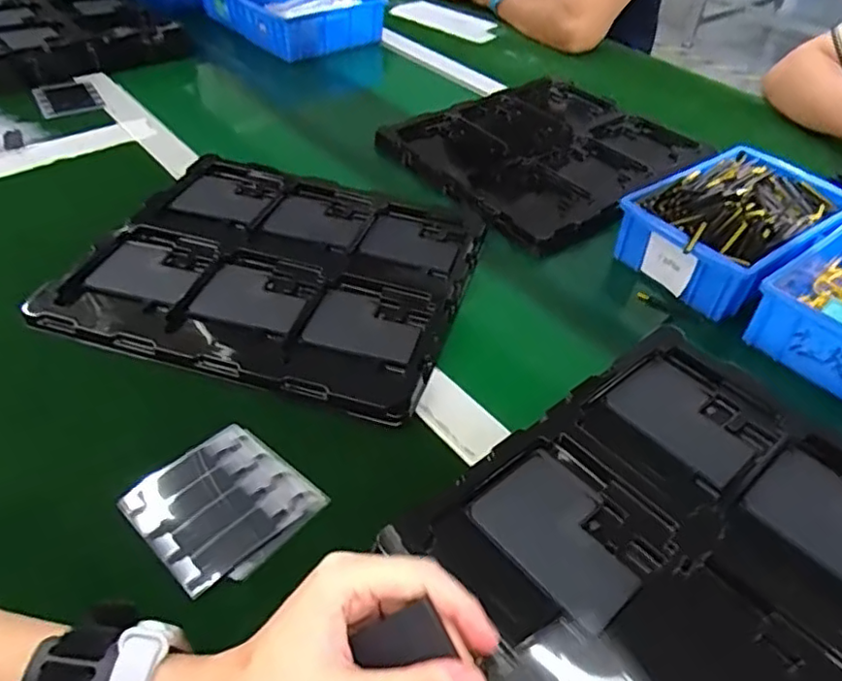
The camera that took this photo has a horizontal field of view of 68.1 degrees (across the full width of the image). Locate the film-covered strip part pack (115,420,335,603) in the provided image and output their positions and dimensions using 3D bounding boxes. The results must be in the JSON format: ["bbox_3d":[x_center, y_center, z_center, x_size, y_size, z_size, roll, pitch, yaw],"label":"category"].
[{"bbox_3d":[-0.124,0.102,0.391,0.092,0.007,0.093,35,51,27],"label":"film-covered strip part pack"}]

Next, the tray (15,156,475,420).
[{"bbox_3d":[-0.123,-0.069,0.560,0.316,0.014,0.274,15,45,9],"label":"tray"}]

